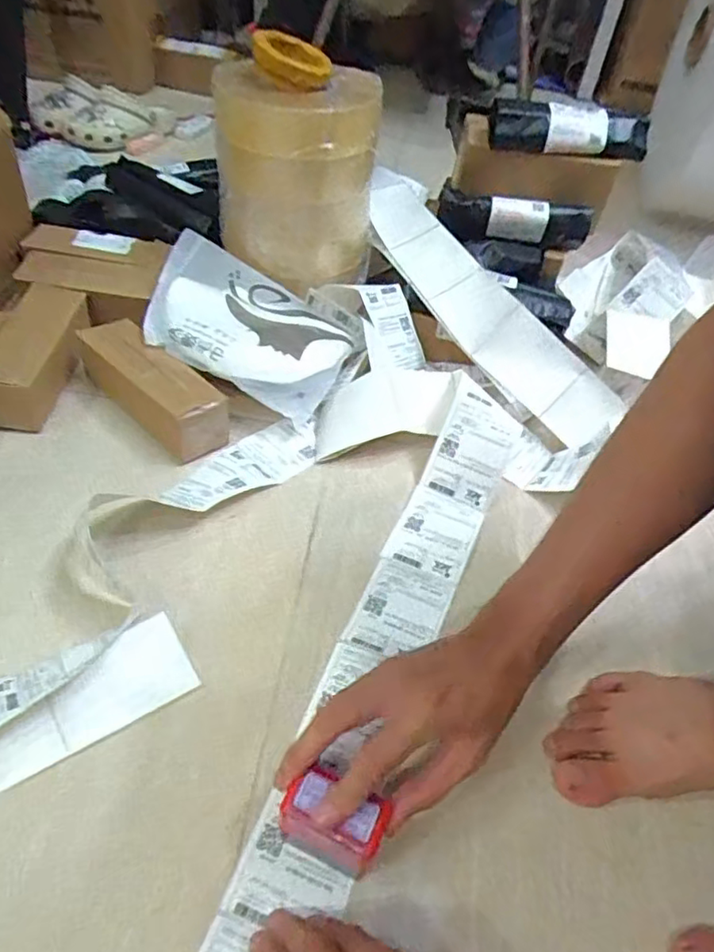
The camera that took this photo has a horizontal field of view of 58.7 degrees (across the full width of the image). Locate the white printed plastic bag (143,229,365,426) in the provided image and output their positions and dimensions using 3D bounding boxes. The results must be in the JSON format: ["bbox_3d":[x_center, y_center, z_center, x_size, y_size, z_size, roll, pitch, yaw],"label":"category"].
[{"bbox_3d":[-0.128,-0.172,0.729,0.254,0.040,0.160,31,57,5],"label":"white printed plastic bag"}]

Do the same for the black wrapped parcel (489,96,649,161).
[{"bbox_3d":[0.278,-0.448,0.821,0.211,0.050,0.047,3,46,-5],"label":"black wrapped parcel"}]

